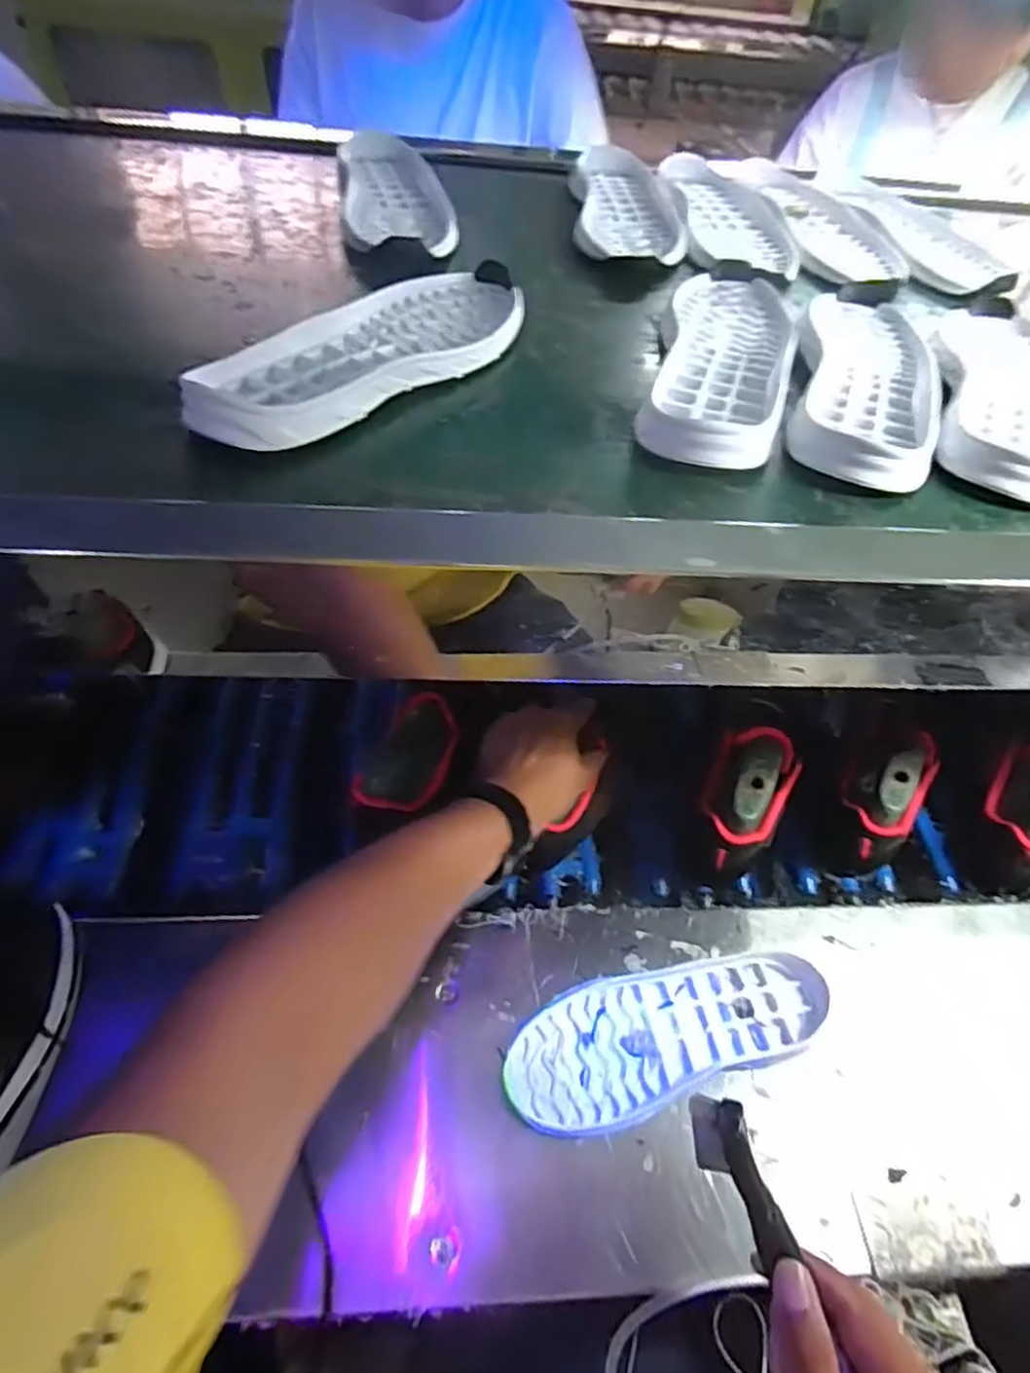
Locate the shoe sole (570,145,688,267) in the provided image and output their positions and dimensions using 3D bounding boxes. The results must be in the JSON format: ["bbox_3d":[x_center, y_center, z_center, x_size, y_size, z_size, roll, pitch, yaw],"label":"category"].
[{"bbox_3d":[0.105,-0.467,0.673,0.096,0.031,0.232,0,51,1],"label":"shoe sole"}]

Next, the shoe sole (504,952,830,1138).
[{"bbox_3d":[0.112,0.254,0.518,0.241,0.023,0.089,-16,52,-11],"label":"shoe sole"}]

